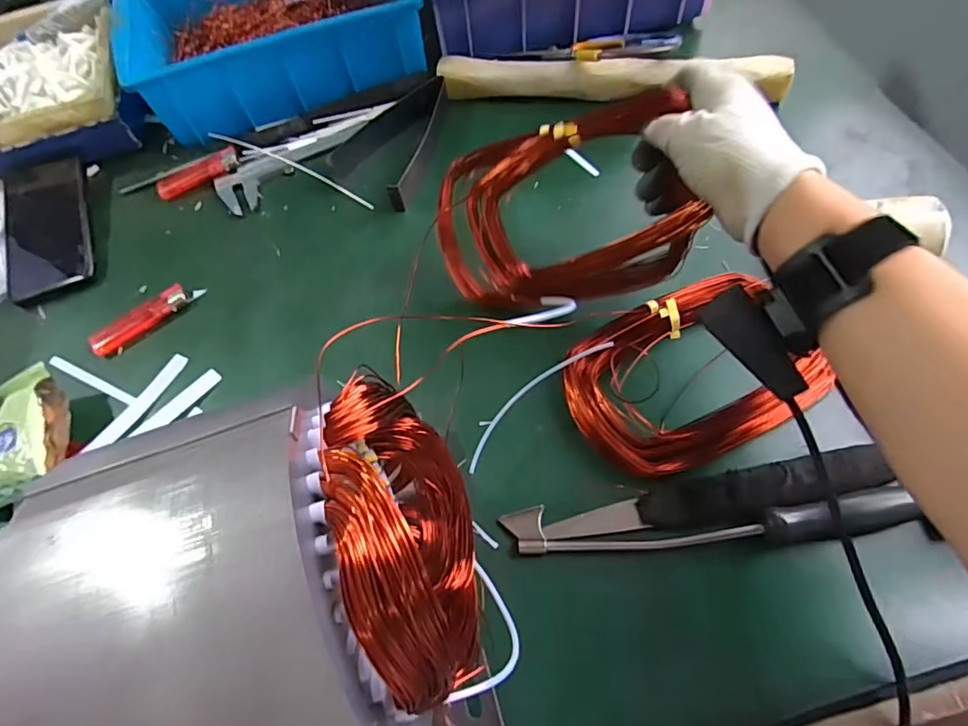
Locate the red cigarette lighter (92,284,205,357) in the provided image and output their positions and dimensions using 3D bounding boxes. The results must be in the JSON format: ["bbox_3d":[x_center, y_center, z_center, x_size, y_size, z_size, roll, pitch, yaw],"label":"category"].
[{"bbox_3d":[-0.286,-0.039,0.446,0.094,0.012,0.020,-36,71,-12],"label":"red cigarette lighter"}]

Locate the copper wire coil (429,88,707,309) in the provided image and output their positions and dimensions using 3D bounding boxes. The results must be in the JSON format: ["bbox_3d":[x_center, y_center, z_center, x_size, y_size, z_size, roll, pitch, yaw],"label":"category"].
[{"bbox_3d":[0.055,-0.102,0.374,0.178,0.034,0.121,-11,107,13],"label":"copper wire coil"}]

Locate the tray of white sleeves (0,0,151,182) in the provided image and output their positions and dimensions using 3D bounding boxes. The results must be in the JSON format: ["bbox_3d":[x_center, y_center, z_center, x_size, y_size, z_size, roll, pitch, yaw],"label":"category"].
[{"bbox_3d":[-0.481,-0.285,0.531,0.233,0.051,0.188,-18,64,-3],"label":"tray of white sleeves"}]

